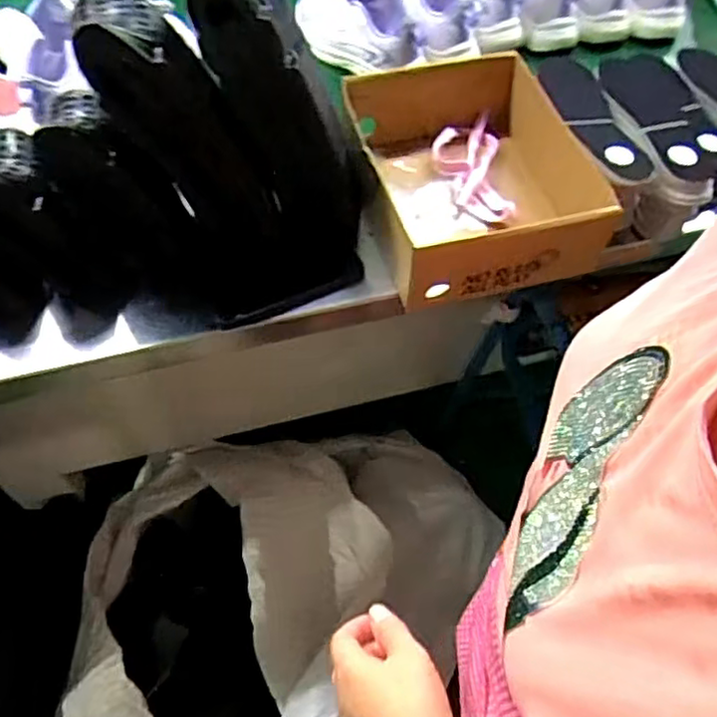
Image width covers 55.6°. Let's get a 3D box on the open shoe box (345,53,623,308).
[{"bbox_3d":[0.118,-0.205,0.758,0.222,0.100,0.282,-12,59,-8],"label":"open shoe box"}]

